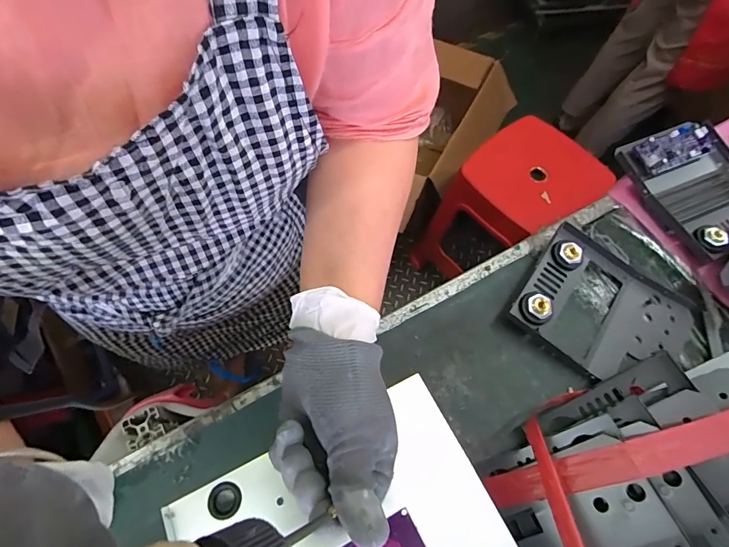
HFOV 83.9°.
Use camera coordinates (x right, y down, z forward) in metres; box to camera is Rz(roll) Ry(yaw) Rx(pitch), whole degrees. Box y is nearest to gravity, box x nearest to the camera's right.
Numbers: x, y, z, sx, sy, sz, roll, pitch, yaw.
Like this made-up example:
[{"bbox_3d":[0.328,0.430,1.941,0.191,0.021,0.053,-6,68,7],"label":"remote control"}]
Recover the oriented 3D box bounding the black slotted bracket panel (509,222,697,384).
[{"bbox_3d":[0.280,0.042,0.476,0.177,0.028,0.154,36,69,13],"label":"black slotted bracket panel"}]

